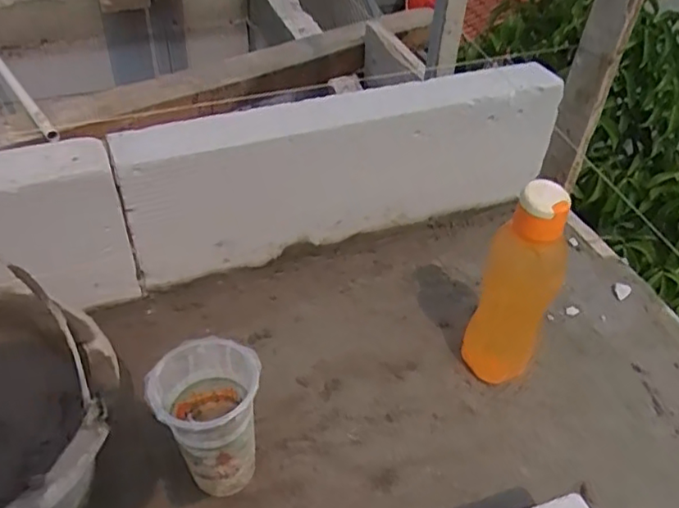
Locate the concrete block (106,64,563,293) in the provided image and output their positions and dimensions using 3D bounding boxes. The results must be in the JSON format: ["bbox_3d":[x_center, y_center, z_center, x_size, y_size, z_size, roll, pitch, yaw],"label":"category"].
[{"bbox_3d":[0.017,-0.107,0.836,0.593,0.212,0.083,-14,43,-18],"label":"concrete block"}]

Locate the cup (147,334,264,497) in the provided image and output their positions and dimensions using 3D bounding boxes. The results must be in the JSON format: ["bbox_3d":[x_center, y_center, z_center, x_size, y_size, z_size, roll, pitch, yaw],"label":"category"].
[{"bbox_3d":[-0.118,0.165,0.579,0.088,0.160,0.085,1,40,-1],"label":"cup"}]

